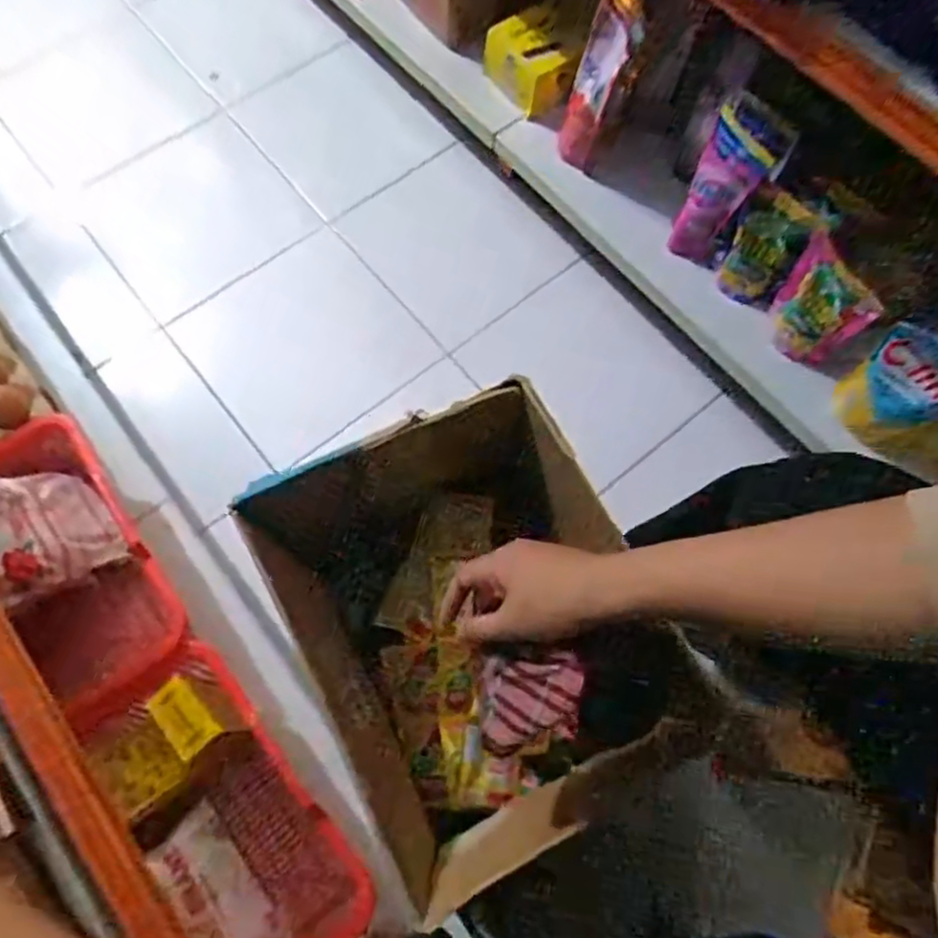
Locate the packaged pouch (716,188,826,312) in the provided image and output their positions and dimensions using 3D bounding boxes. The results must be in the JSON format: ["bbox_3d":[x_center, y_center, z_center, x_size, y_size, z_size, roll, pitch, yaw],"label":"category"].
[{"bbox_3d":[0.374,-0.272,0.873,0.082,0.164,0.034,28,72,9],"label":"packaged pouch"}]

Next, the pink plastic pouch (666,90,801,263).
[{"bbox_3d":[0.323,-0.351,0.867,0.092,0.201,0.052,25,56,11],"label":"pink plastic pouch"}]

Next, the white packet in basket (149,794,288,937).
[{"bbox_3d":[-0.239,0.397,0.656,0.148,0.083,0.020,48,110,16],"label":"white packet in basket"}]

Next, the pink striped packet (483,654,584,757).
[{"bbox_3d":[0.040,0.155,0.460,0.073,0.021,0.060,-14,68,29],"label":"pink striped packet"}]

